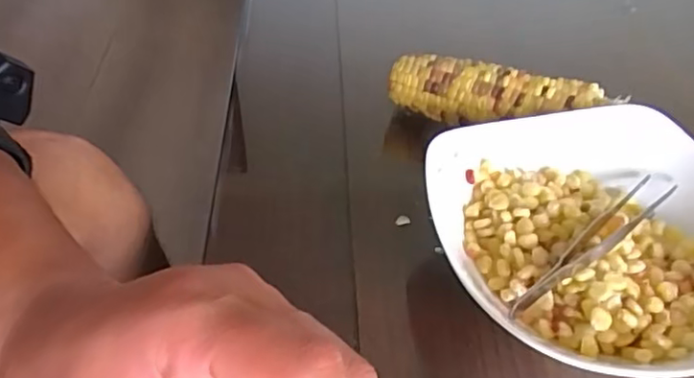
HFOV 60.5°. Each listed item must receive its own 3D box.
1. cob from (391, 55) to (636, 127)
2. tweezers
[{"bbox_3d":[0.101,-0.065,0.427,0.145,0.039,0.034,16,47,14],"label":"cob"},{"bbox_3d":[0.140,0.027,0.330,0.142,0.020,0.019,-31,52,-30],"label":"tweezers"}]

